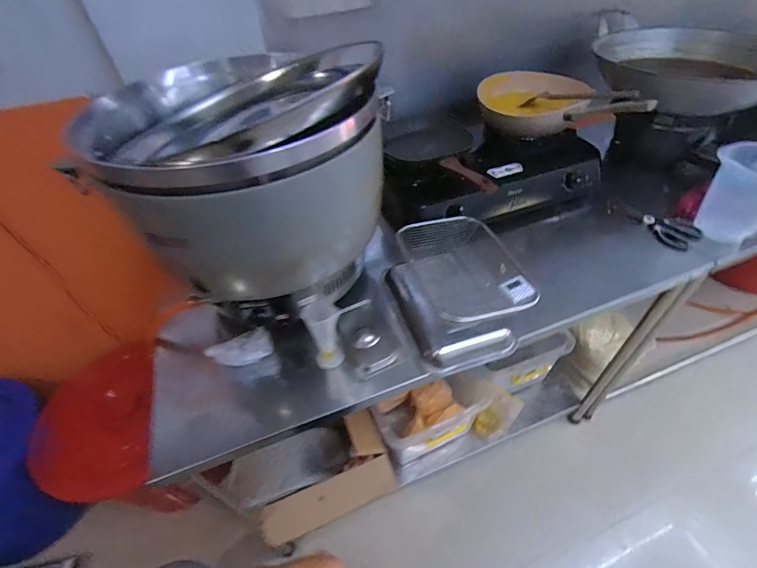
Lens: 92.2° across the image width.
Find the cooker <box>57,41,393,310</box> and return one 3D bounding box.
[{"bbox_3d":[-0.232,-0.177,0.684,0.422,0.354,0.422,28,54,28],"label":"cooker"}]

